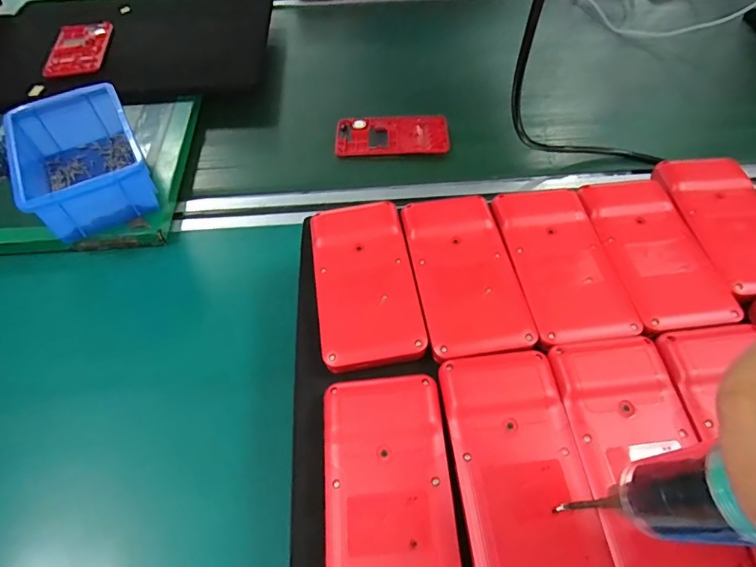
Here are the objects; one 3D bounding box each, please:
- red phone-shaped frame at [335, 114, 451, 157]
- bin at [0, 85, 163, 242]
[{"bbox_3d":[0.015,-0.162,0.500,0.119,0.010,0.062,0,53,1],"label":"red phone-shaped frame"},{"bbox_3d":[-0.266,-0.111,0.424,0.096,0.055,0.149,-23,58,-16],"label":"bin"}]

